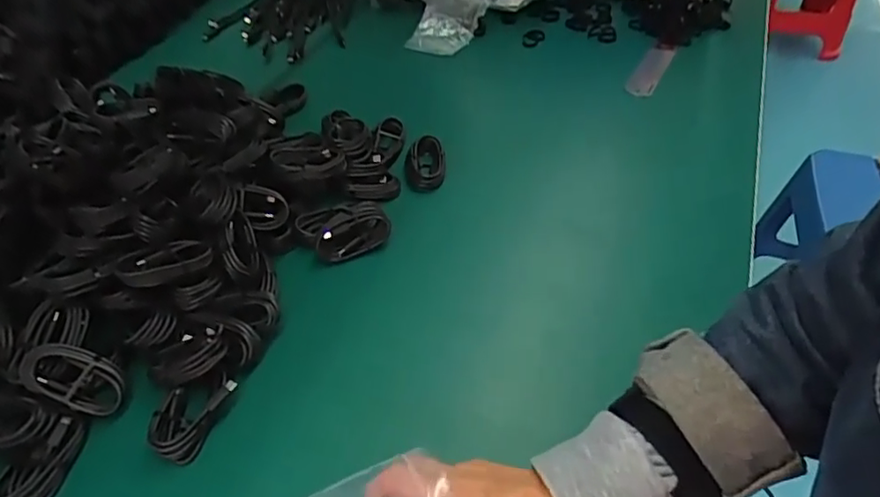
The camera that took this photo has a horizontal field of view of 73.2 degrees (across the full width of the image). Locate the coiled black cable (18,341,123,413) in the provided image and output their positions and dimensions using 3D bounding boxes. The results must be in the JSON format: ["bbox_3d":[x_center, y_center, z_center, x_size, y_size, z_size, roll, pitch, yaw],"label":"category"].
[{"bbox_3d":[-0.276,0.098,0.451,0.073,0.009,0.041,27,74,-11],"label":"coiled black cable"}]

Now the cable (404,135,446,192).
[{"bbox_3d":[-0.016,-0.094,0.653,0.044,0.017,0.076,1,47,1],"label":"cable"}]

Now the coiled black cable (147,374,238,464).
[{"bbox_3d":[-0.190,0.125,0.447,0.043,0.020,0.066,19,50,17],"label":"coiled black cable"}]

